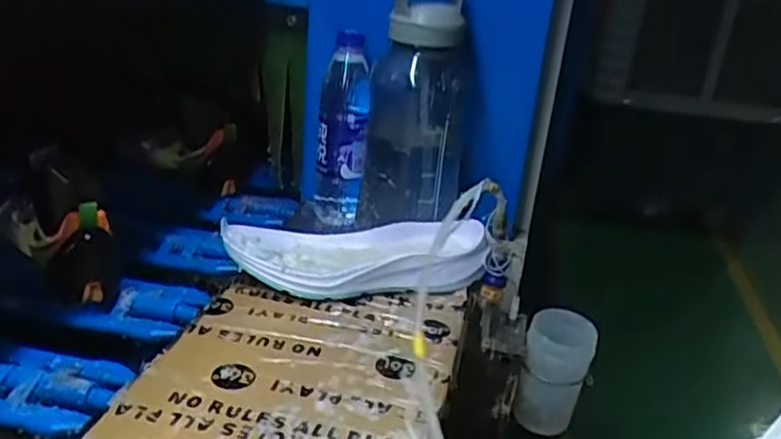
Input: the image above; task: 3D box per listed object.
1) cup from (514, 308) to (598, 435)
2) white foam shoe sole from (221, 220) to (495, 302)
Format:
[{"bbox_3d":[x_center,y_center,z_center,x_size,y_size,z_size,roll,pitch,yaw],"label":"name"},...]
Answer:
[{"bbox_3d":[0.186,0.175,0.788,0.074,0.128,0.070,13,26,11],"label":"cup"},{"bbox_3d":[-0.036,0.030,0.702,0.260,0.053,0.108,-1,27,-17],"label":"white foam shoe sole"}]

